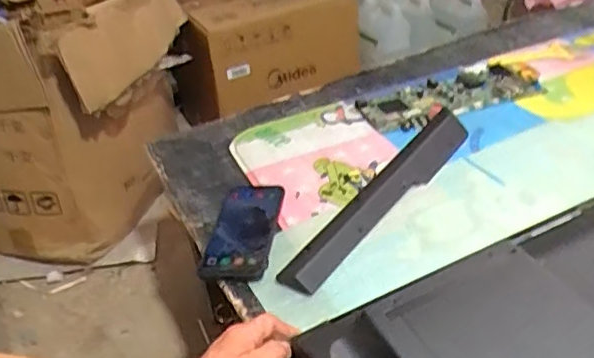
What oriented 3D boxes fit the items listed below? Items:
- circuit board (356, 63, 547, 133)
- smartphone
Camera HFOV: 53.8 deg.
[{"bbox_3d":[0.261,-0.139,0.955,0.317,0.014,0.115,-17,38,-18],"label":"circuit board"},{"bbox_3d":[-0.066,0.062,0.722,0.081,0.018,0.159,0,39,11],"label":"smartphone"}]

